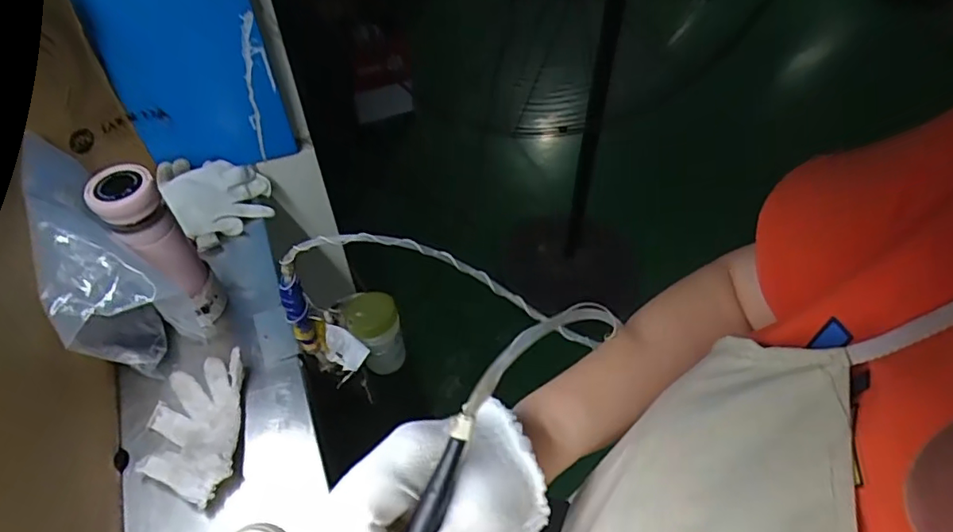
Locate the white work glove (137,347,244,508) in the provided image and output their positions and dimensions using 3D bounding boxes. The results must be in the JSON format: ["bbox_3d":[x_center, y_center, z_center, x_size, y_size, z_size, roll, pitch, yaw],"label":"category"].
[{"bbox_3d":[-0.329,0.188,0.643,0.103,0.032,0.171,-10,46,-5],"label":"white work glove"}]

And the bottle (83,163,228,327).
[{"bbox_3d":[-0.375,-0.013,0.668,0.067,0.227,0.059,-35,52,-26],"label":"bottle"}]

